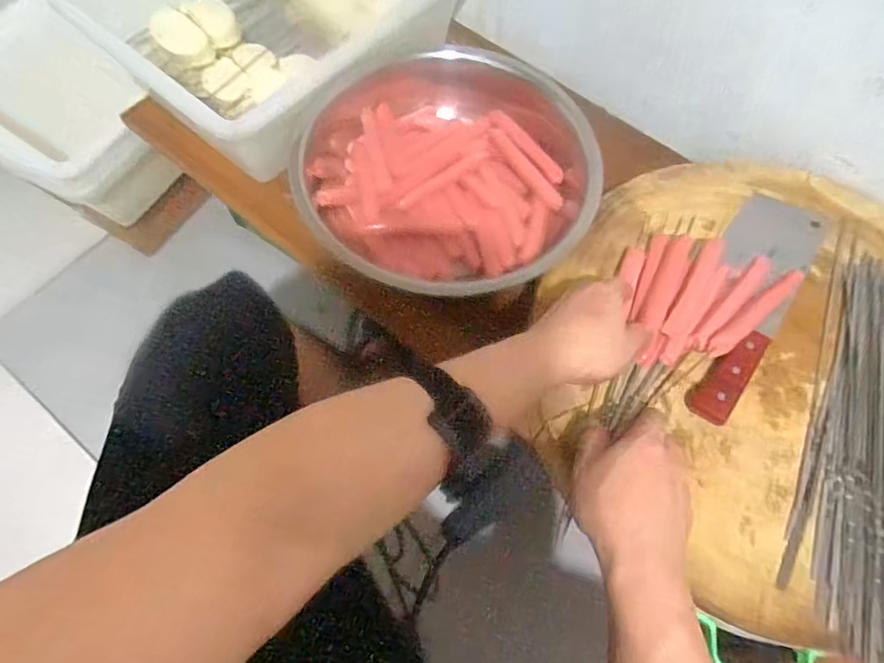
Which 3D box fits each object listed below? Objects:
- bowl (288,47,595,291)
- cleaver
[{"bbox_3d":[0.001,-0.192,0.595,0.305,0.104,0.302,0,67,-1],"label":"bowl"},{"bbox_3d":[0.289,-0.036,0.501,0.081,0.021,0.255,32,71,15],"label":"cleaver"}]

